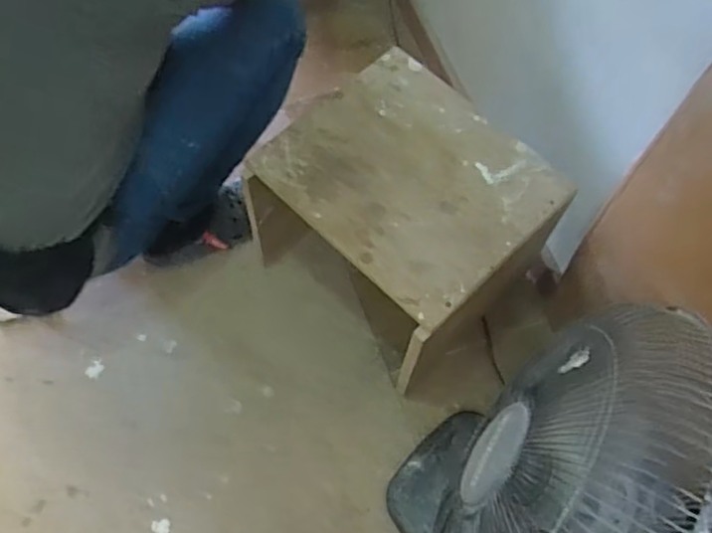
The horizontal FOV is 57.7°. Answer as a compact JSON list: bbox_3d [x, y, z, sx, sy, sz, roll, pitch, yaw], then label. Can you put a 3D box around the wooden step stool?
[{"bbox_3d":[0.063,-0.056,1.012,0.384,0.294,0.333,41,72,16],"label":"wooden step stool"}]

